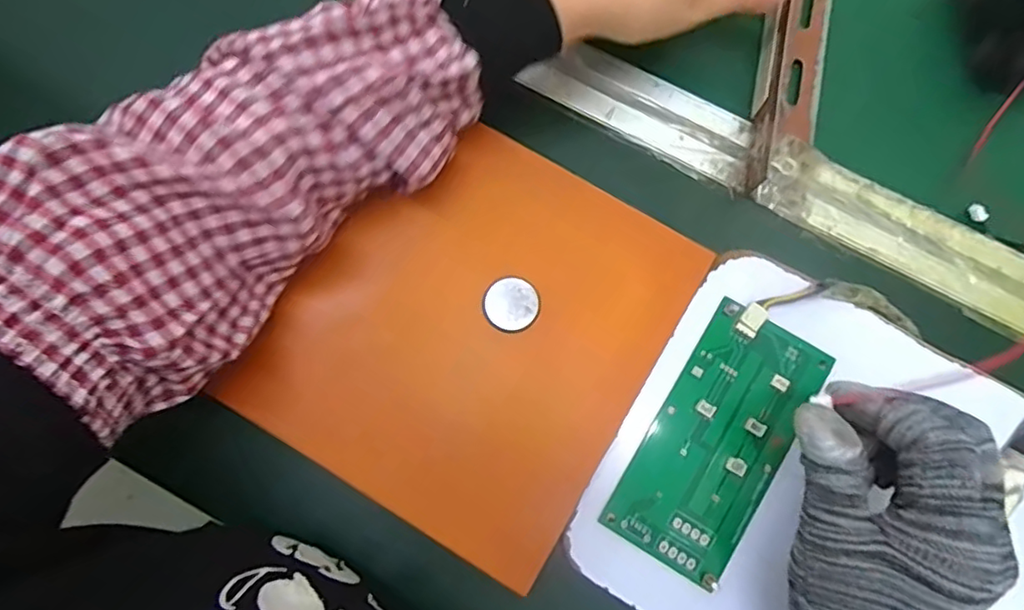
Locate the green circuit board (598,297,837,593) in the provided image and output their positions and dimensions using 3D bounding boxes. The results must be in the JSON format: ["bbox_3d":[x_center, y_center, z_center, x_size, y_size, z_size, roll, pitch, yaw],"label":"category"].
[{"bbox_3d":[0.106,0.068,0.306,0.064,0.009,0.133,31,81,6],"label":"green circuit board"}]

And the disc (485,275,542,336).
[{"bbox_3d":[0.000,0.000,0.316,0.028,0.004,0.029,0,79,0],"label":"disc"}]

